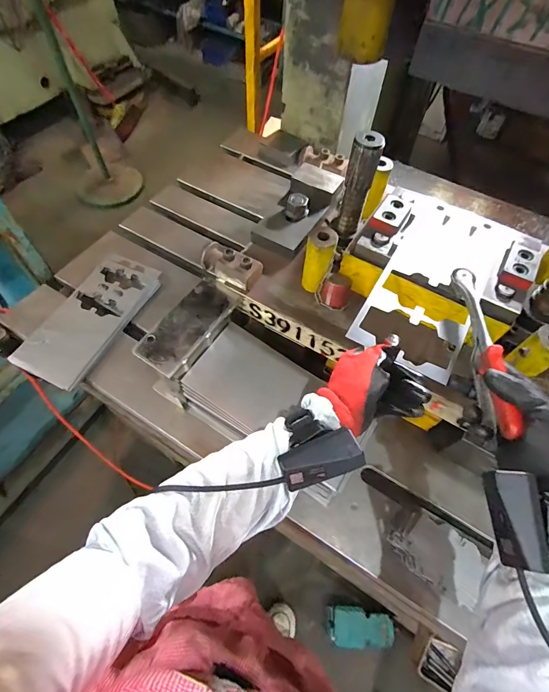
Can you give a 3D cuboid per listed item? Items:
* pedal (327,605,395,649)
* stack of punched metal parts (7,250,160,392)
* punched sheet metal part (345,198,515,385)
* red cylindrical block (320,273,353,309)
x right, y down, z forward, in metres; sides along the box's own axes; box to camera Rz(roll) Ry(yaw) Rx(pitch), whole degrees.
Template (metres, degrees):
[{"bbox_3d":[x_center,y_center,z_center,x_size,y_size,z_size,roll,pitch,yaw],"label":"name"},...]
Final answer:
[{"bbox_3d":[0.258,0.838,1.063,0.191,0.050,0.100,7,59,2],"label":"pedal"},{"bbox_3d":[-0.329,-0.057,0.648,0.129,0.021,0.272,21,60,10],"label":"stack of punched metal parts"},{"bbox_3d":[0.213,-0.092,0.466,0.132,0.008,0.294,26,62,14],"label":"punched sheet metal part"},{"bbox_3d":[0.089,-0.077,0.519,0.040,0.039,0.037,1,59,-2],"label":"red cylindrical block"}]

